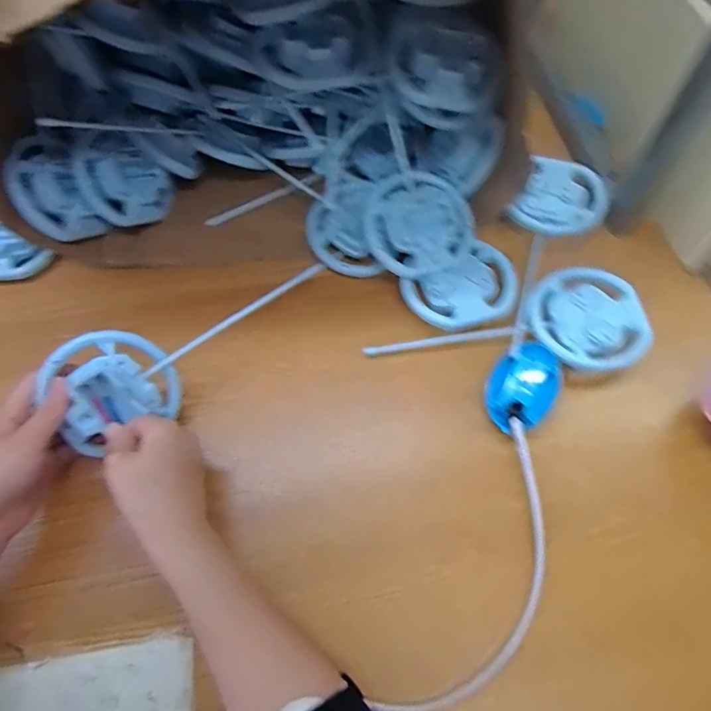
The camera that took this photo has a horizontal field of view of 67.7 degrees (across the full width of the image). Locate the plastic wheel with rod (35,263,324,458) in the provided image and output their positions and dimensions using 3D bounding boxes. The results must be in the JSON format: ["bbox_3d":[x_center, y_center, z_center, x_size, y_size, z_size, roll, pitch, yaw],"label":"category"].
[{"bbox_3d":[-0.138,-0.012,0.442,0.236,0.072,0.062,-34,65,-14],"label":"plastic wheel with rod"}]

